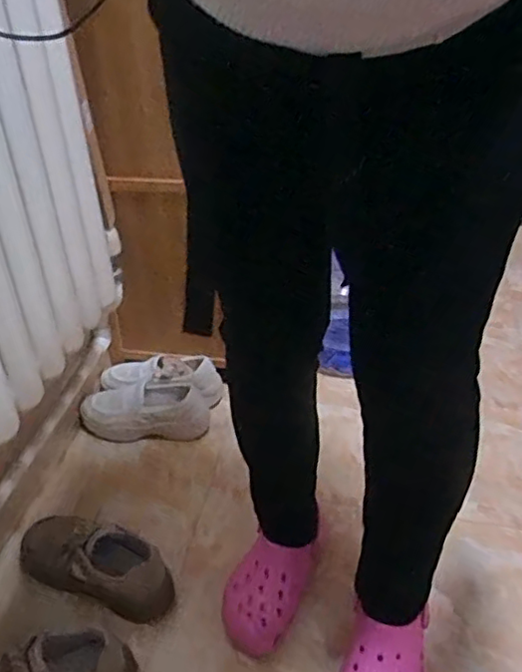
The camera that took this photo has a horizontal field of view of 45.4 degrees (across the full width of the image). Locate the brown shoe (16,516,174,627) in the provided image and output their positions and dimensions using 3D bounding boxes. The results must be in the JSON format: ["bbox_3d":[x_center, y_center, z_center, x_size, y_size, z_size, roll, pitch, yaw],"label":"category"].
[{"bbox_3d":[-0.254,0.330,0.919,0.252,0.106,0.087,12,38,19],"label":"brown shoe"}]

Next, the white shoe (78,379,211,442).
[{"bbox_3d":[-0.229,0.148,1.210,0.250,0.079,0.097,3,36,7],"label":"white shoe"}]

